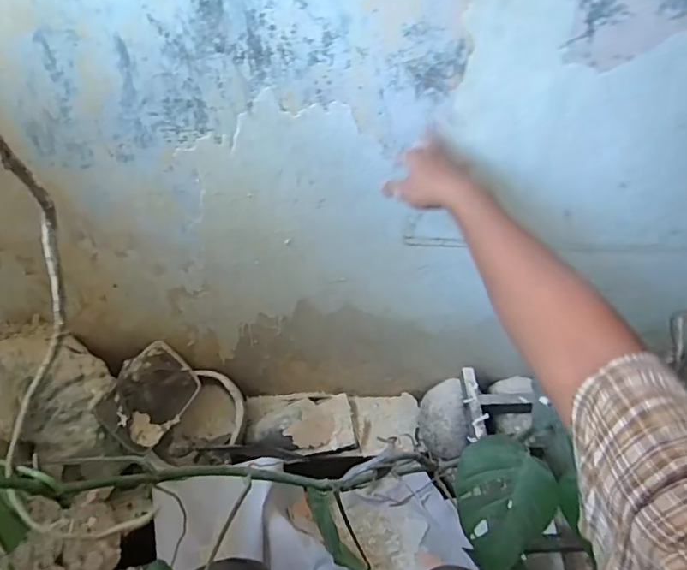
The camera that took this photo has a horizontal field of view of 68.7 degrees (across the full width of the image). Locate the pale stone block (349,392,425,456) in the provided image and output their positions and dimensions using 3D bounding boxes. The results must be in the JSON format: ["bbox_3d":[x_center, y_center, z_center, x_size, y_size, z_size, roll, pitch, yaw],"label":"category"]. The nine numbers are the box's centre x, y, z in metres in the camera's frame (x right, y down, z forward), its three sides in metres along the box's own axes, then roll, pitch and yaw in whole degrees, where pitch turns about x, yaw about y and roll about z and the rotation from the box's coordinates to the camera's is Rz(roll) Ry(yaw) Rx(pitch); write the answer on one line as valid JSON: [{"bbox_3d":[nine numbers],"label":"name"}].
[{"bbox_3d":[0.095,0.302,1.105,0.141,0.027,0.132,-2,44,-6],"label":"pale stone block"}]

